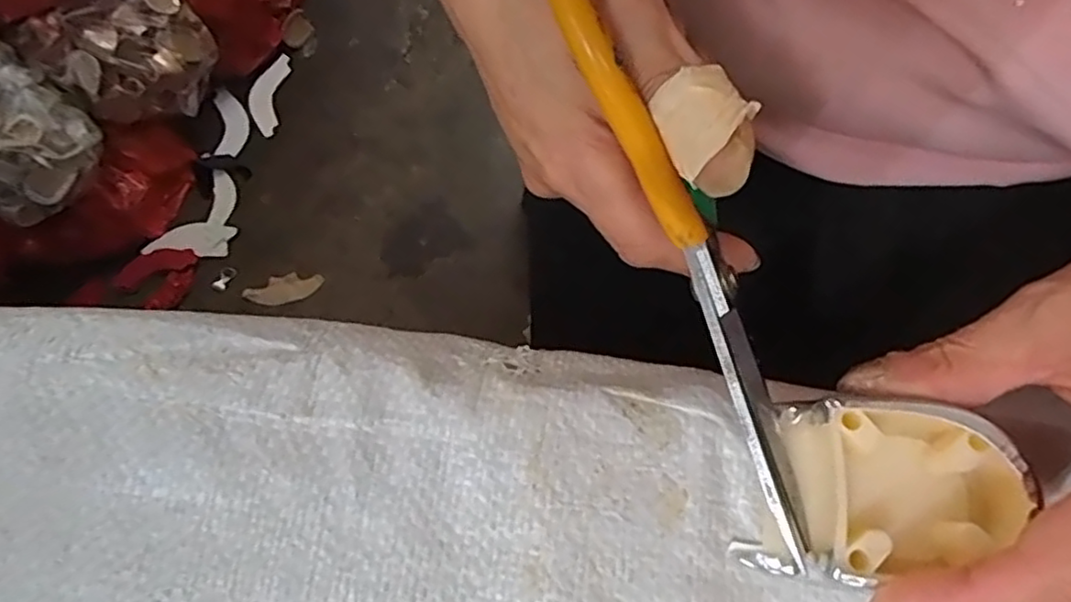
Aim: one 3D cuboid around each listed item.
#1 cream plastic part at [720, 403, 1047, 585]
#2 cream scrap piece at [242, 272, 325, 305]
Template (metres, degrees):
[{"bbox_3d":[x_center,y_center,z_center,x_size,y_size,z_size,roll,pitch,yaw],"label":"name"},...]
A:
[{"bbox_3d":[0.088,0.047,0.173,0.064,0.022,0.043,-3,76,-1],"label":"cream plastic part"},{"bbox_3d":[-0.350,-0.018,0.927,0.103,0.011,0.042,-14,74,-4],"label":"cream scrap piece"}]

